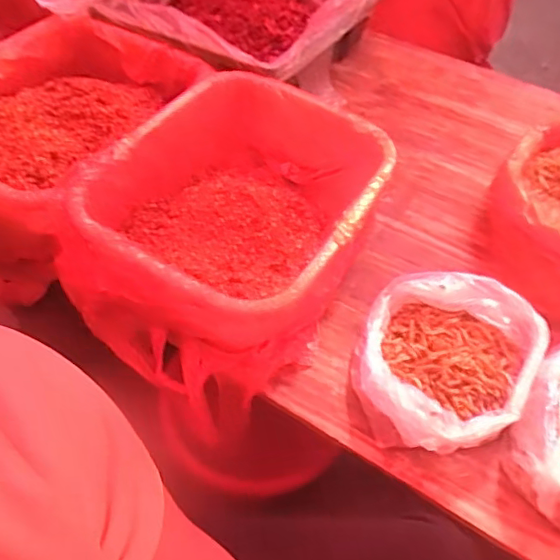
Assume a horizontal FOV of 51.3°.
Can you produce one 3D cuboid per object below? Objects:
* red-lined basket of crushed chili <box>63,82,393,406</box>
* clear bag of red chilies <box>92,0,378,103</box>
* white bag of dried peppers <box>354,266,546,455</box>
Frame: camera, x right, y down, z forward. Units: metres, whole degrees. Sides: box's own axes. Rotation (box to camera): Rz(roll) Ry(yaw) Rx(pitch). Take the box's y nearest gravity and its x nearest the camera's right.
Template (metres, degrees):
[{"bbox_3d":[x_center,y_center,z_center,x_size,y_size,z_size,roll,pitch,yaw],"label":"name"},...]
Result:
[{"bbox_3d":[-0.060,-0.078,0.784,0.328,0.169,0.403,21,51,12],"label":"red-lined basket of crushed chili"},{"bbox_3d":[-0.068,-0.489,1.106,0.419,0.151,0.484,26,52,16],"label":"clear bag of red chilies"},{"bbox_3d":[0.194,0.096,0.683,0.198,0.081,0.213,16,50,9],"label":"white bag of dried peppers"}]

